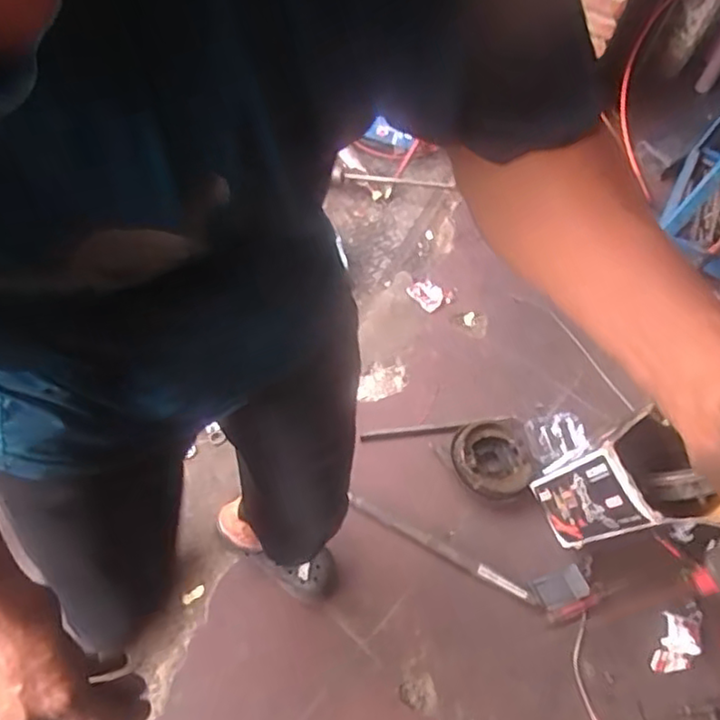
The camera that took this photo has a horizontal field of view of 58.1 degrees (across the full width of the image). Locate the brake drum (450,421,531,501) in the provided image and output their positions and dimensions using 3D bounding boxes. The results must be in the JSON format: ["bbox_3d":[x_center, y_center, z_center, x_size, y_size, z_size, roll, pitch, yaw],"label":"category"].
[{"bbox_3d":[0.273,0.195,1.350,0.167,0.067,0.166,2,59,-3],"label":"brake drum"}]

